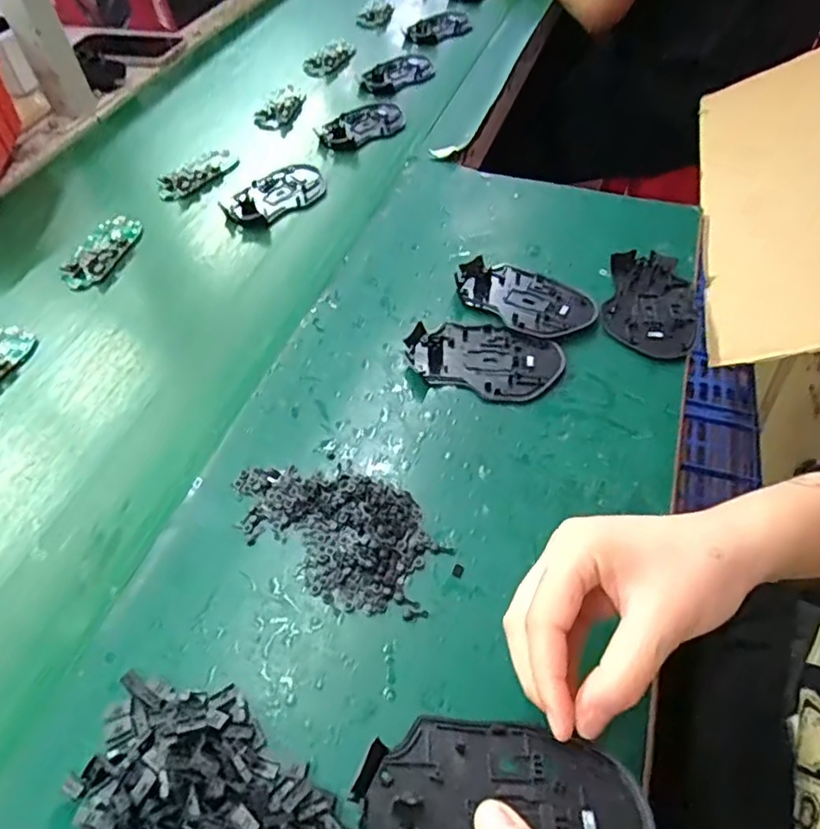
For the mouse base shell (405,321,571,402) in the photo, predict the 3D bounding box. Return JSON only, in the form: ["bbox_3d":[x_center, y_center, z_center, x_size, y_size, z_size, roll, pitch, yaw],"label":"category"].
[{"bbox_3d":[0.056,-0.045,0.463,0.115,0.009,0.070,14,54,13],"label":"mouse base shell"}]

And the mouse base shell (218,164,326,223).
[{"bbox_3d":[-0.134,-0.226,0.621,0.072,0.019,0.112,31,59,24],"label":"mouse base shell"}]

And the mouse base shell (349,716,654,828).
[{"bbox_3d":[0.037,0.160,0.240,0.113,0.014,0.068,7,52,8],"label":"mouse base shell"}]

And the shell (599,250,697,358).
[{"bbox_3d":[0.198,-0.094,0.498,0.071,0.012,0.108,14,54,13],"label":"shell"}]

